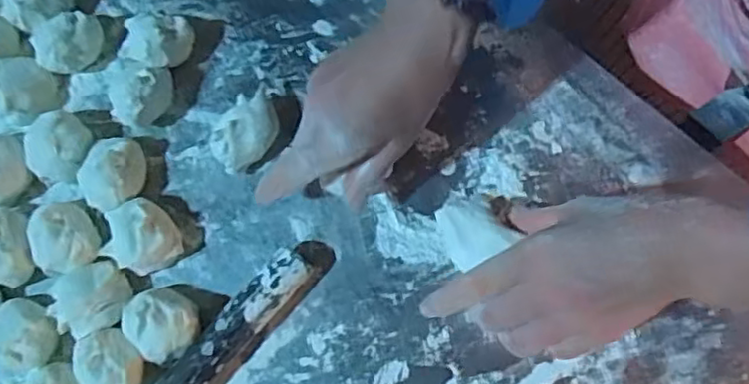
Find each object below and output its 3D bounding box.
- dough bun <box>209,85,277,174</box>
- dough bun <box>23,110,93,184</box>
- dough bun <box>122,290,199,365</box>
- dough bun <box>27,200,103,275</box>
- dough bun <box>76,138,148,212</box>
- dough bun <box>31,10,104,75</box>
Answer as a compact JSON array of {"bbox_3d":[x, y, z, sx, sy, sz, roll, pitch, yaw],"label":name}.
[{"bbox_3d":[-0.093,-0.046,0.479,0.059,0.036,0.043,-43,80,-8],"label":"dough bun"},{"bbox_3d":[-0.228,-0.032,0.481,0.042,0.036,0.044,-4,77,1],"label":"dough bun"},{"bbox_3d":[-0.145,0.089,0.452,0.050,0.035,0.045,39,81,9],"label":"dough bun"},{"bbox_3d":[-0.222,0.030,0.467,0.044,0.035,0.053,-29,78,-5],"label":"dough bun"},{"bbox_3d":[-0.186,-0.013,0.476,0.039,0.041,0.053,27,79,7],"label":"dough bun"},{"bbox_3d":[-0.229,-0.112,0.497,0.051,0.036,0.036,-36,79,-6],"label":"dough bun"}]

